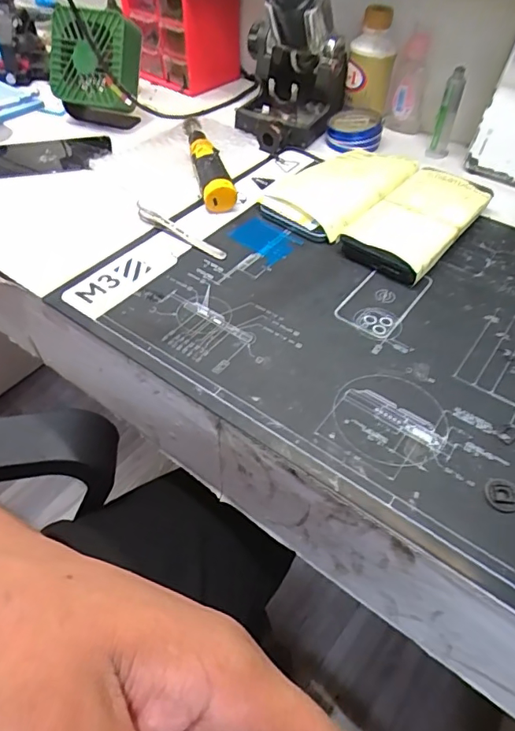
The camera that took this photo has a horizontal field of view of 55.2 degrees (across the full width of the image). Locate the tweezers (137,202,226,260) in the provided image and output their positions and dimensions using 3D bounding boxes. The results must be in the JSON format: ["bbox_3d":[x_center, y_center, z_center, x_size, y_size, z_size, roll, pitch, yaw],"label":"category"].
[{"bbox_3d":[-0.070,-0.123,0.445,0.100,0.014,0.013,29,54,23],"label":"tweezers"}]

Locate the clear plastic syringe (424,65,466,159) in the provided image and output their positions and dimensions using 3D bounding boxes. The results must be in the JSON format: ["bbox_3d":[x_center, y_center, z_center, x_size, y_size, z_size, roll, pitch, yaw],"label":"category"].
[{"bbox_3d":[0.209,-0.275,0.540,0.021,0.091,0.021,14,50,12],"label":"clear plastic syringe"}]

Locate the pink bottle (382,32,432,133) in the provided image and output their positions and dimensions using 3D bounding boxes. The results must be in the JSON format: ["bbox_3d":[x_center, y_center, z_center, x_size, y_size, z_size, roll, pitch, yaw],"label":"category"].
[{"bbox_3d":[0.177,-0.330,0.580,0.043,0.105,0.027,15,50,12],"label":"pink bottle"}]

